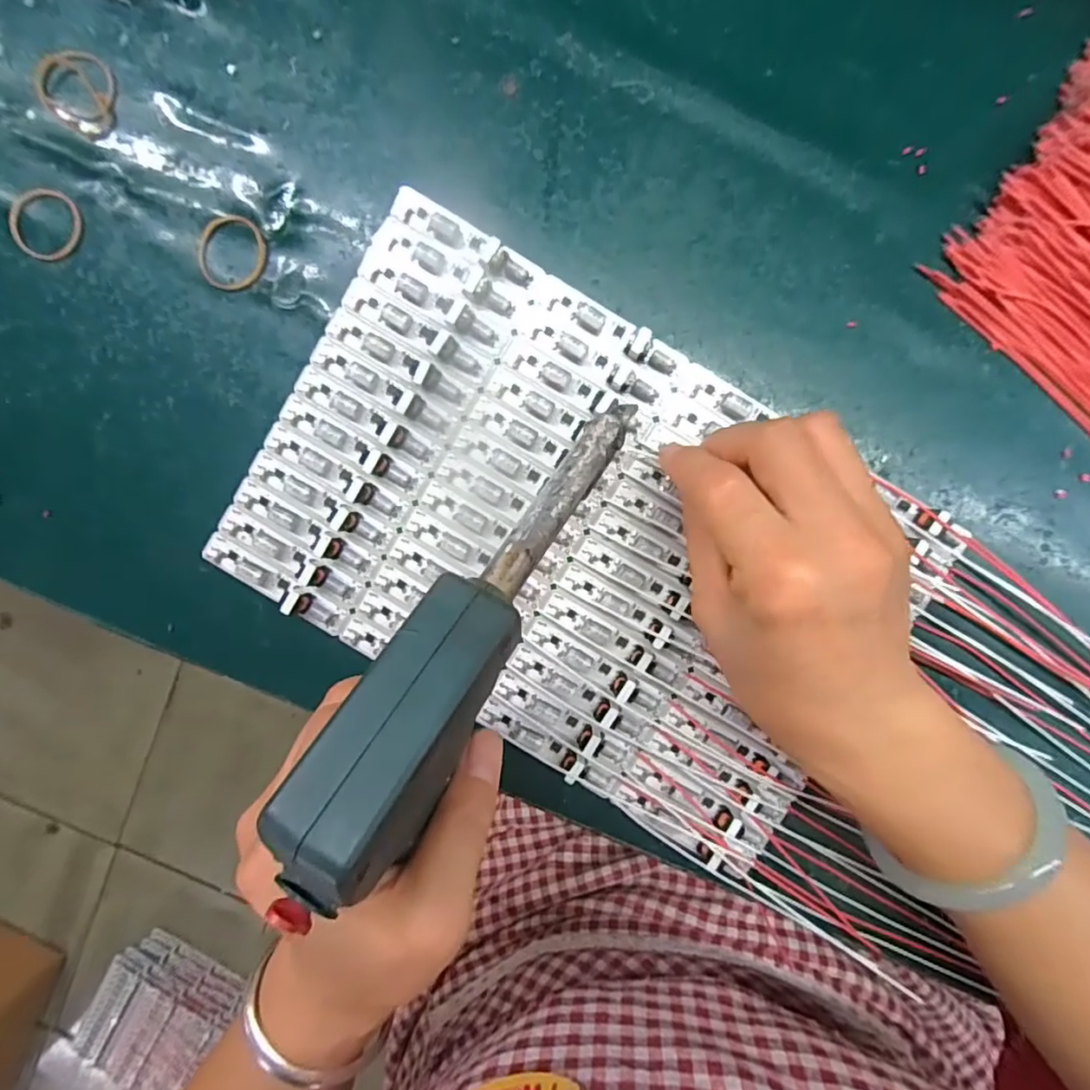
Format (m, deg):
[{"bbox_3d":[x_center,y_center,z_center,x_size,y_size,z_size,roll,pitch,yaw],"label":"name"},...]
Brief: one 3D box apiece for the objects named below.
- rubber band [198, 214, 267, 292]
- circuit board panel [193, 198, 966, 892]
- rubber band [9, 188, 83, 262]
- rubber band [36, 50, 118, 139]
[{"bbox_3d":[-0.142,-0.132,0.266,0.031,0.007,0.033,0,95,2],"label":"rubber band"},{"bbox_3d":[0.012,-0.002,0.267,0.290,0.014,0.187,31,95,-1],"label":"circuit board panel"},{"bbox_3d":[-0.228,-0.145,0.267,0.035,0.004,0.031,12,95,1],"label":"rubber band"},{"bbox_3d":[-0.208,-0.201,0.260,0.039,0.004,0.034,18,95,0],"label":"rubber band"}]

